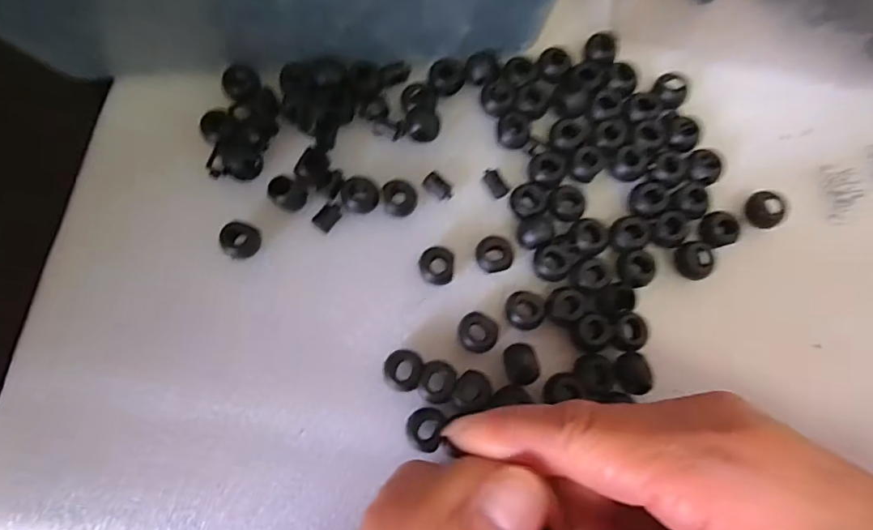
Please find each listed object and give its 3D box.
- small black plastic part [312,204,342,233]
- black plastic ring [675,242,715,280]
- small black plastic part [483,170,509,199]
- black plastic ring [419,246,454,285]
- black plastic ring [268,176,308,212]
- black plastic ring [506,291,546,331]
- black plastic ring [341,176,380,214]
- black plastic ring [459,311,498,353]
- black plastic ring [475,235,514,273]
[{"bbox_3d":[-0.055,-0.024,0.254,0.010,0.004,0.014,39,79,7],"label":"small black plastic part"},{"bbox_3d":[0.127,-0.002,0.243,0.016,0.007,0.017,0,77,-2],"label":"black plastic ring"},{"bbox_3d":[0.030,-0.042,0.256,0.009,0.004,0.015,-32,80,-8],"label":"small black plastic part"},{"bbox_3d":[0.000,0.000,0.244,0.016,0.010,0.017,0,77,-2],"label":"black plastic ring"},{"bbox_3d":[-0.076,-0.036,0.254,0.018,0.010,0.014,24,78,3],"label":"black plastic ring"},{"bbox_3d":[0.042,0.022,0.236,0.018,0.008,0.017,0,77,-2],"label":"black plastic ring"},{"bbox_3d":[-0.039,-0.036,0.254,0.020,0.004,0.018,7,77,0],"label":"black plastic ring"},{"bbox_3d":[0.020,0.032,0.235,0.018,0.008,0.018,0,77,-2],"label":"black plastic ring"},{"bbox_3d":[0.028,-0.005,0.245,0.017,0.011,0.017,0,77,-2],"label":"black plastic ring"}]

